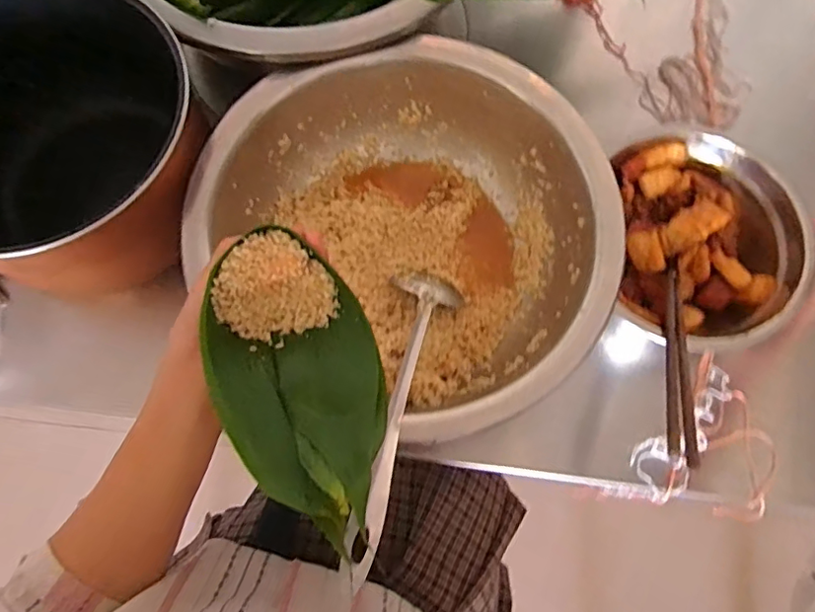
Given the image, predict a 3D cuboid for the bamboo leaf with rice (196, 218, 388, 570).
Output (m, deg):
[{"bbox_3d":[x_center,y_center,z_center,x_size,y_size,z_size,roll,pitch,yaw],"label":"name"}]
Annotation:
[{"bbox_3d":[-0.060,0.036,0.304,0.085,0.040,0.171,-21,58,-6],"label":"bamboo leaf with rice"}]

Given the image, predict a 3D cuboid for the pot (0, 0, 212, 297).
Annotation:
[{"bbox_3d":[-0.284,-0.129,0.472,0.226,0.150,0.242,0,74,0],"label":"pot"}]

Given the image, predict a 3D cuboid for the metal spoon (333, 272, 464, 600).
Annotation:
[{"bbox_3d":[-0.006,0.072,0.387,0.048,0.032,0.230,13,53,4],"label":"metal spoon"}]

